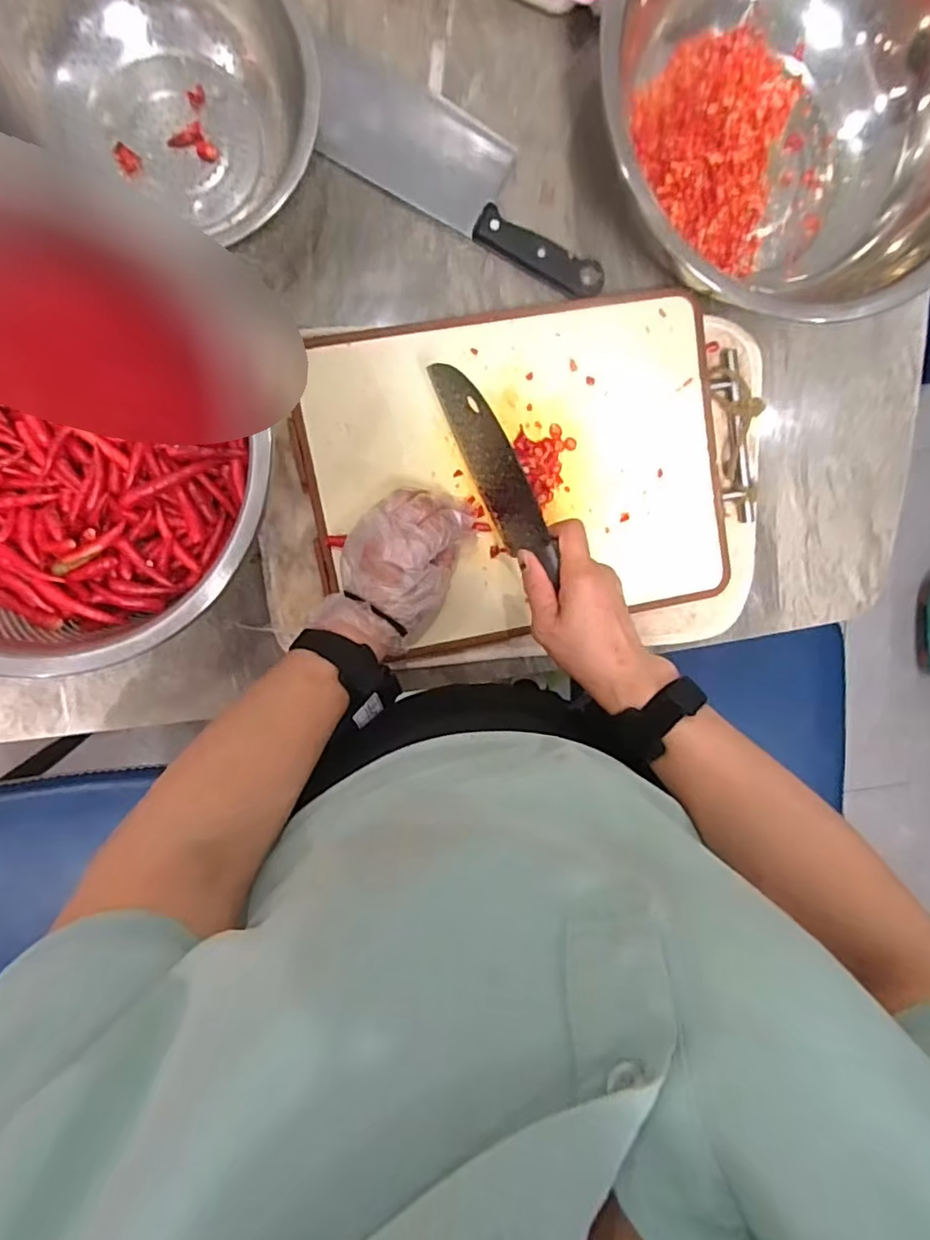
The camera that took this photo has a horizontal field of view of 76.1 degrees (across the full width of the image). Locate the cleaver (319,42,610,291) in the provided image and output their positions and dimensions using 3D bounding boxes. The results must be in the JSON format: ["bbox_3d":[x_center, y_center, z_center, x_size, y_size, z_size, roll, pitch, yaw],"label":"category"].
[{"bbox_3d":[0.002,-0.356,0.470,0.258,0.017,0.082,25,94,-9],"label":"cleaver"}]

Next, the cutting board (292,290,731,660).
[{"bbox_3d":[0.049,-0.119,0.494,0.338,0.015,0.257,-13,98,-5],"label":"cutting board"}]

